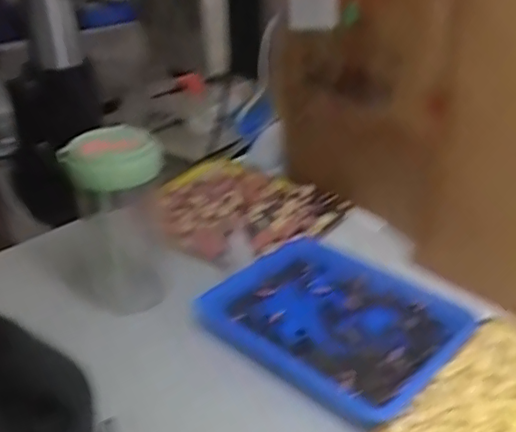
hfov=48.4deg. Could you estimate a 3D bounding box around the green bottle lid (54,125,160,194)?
[{"bbox_3d":[-0.133,-0.052,0.521,0.067,0.035,0.077,23,37,37],"label":"green bottle lid"}]

